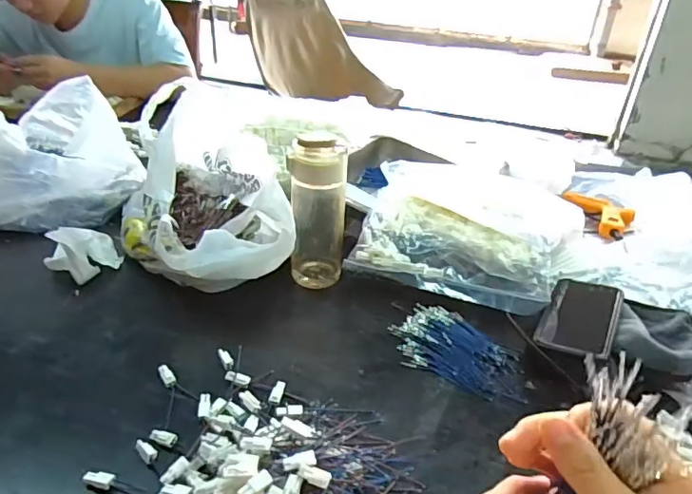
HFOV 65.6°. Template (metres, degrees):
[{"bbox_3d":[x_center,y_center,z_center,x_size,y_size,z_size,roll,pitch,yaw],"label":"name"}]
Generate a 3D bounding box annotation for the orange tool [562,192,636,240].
[{"bbox_3d":[0.413,-0.057,0.863,0.071,0.026,0.151,0,32,-6],"label":"orange tool"}]

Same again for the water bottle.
[{"bbox_3d":[-0.037,-0.044,0.686,0.071,0.200,0.056,-1,33,-6],"label":"water bottle"}]

